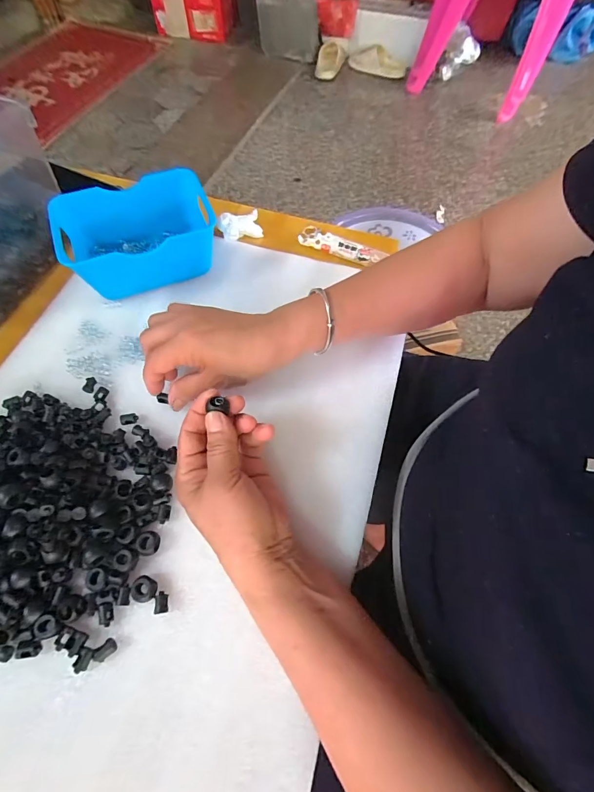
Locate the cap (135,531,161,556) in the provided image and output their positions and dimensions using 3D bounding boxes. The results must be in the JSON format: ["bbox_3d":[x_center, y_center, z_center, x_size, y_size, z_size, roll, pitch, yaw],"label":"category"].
[{"bbox_3d":[-0.116,0.114,0.290,0.015,0.008,0.018,0,62,-1],"label":"cap"}]

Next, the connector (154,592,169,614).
[{"bbox_3d":[-0.099,0.152,0.275,0.008,0.009,0.014,-3,63,-2],"label":"connector"}]

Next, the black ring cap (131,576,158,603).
[{"bbox_3d":[-0.114,0.143,0.277,0.018,0.007,0.015,25,65,12],"label":"black ring cap"}]

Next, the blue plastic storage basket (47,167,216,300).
[{"bbox_3d":[-0.164,-0.167,0.396,0.145,0.065,0.095,-20,64,-11],"label":"blue plastic storage basket"}]

